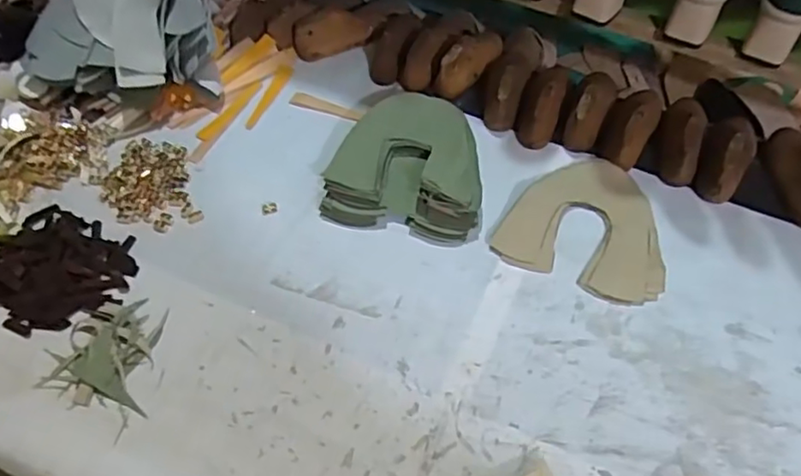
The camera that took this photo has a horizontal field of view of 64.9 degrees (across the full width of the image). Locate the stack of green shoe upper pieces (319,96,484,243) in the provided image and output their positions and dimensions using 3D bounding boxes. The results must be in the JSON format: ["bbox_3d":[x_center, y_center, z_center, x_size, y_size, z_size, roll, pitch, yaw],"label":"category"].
[{"bbox_3d":[0.016,-0.086,0.719,0.164,0.045,0.176,13,56,11],"label":"stack of green shoe upper pieces"}]

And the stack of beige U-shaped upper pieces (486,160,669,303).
[{"bbox_3d":[0.211,-0.017,0.690,0.169,0.006,0.168,22,58,17],"label":"stack of beige U-shaped upper pieces"}]

